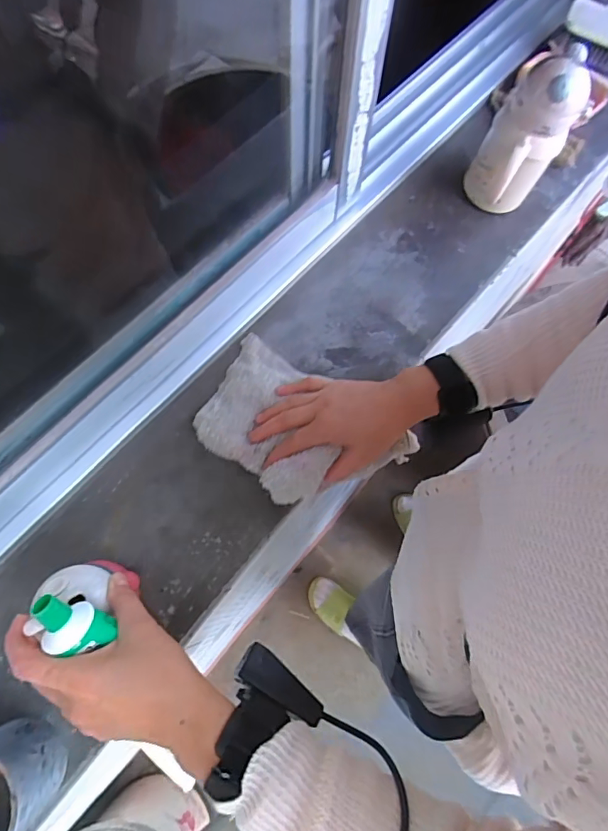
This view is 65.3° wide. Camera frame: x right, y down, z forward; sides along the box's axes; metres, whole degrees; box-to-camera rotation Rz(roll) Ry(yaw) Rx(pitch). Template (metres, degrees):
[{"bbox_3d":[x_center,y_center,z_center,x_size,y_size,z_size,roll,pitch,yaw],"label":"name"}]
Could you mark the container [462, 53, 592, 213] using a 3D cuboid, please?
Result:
[{"bbox_3d":[0.254,-0.311,0.546,0.069,0.165,0.071,-16,71,-7],"label":"container"}]

